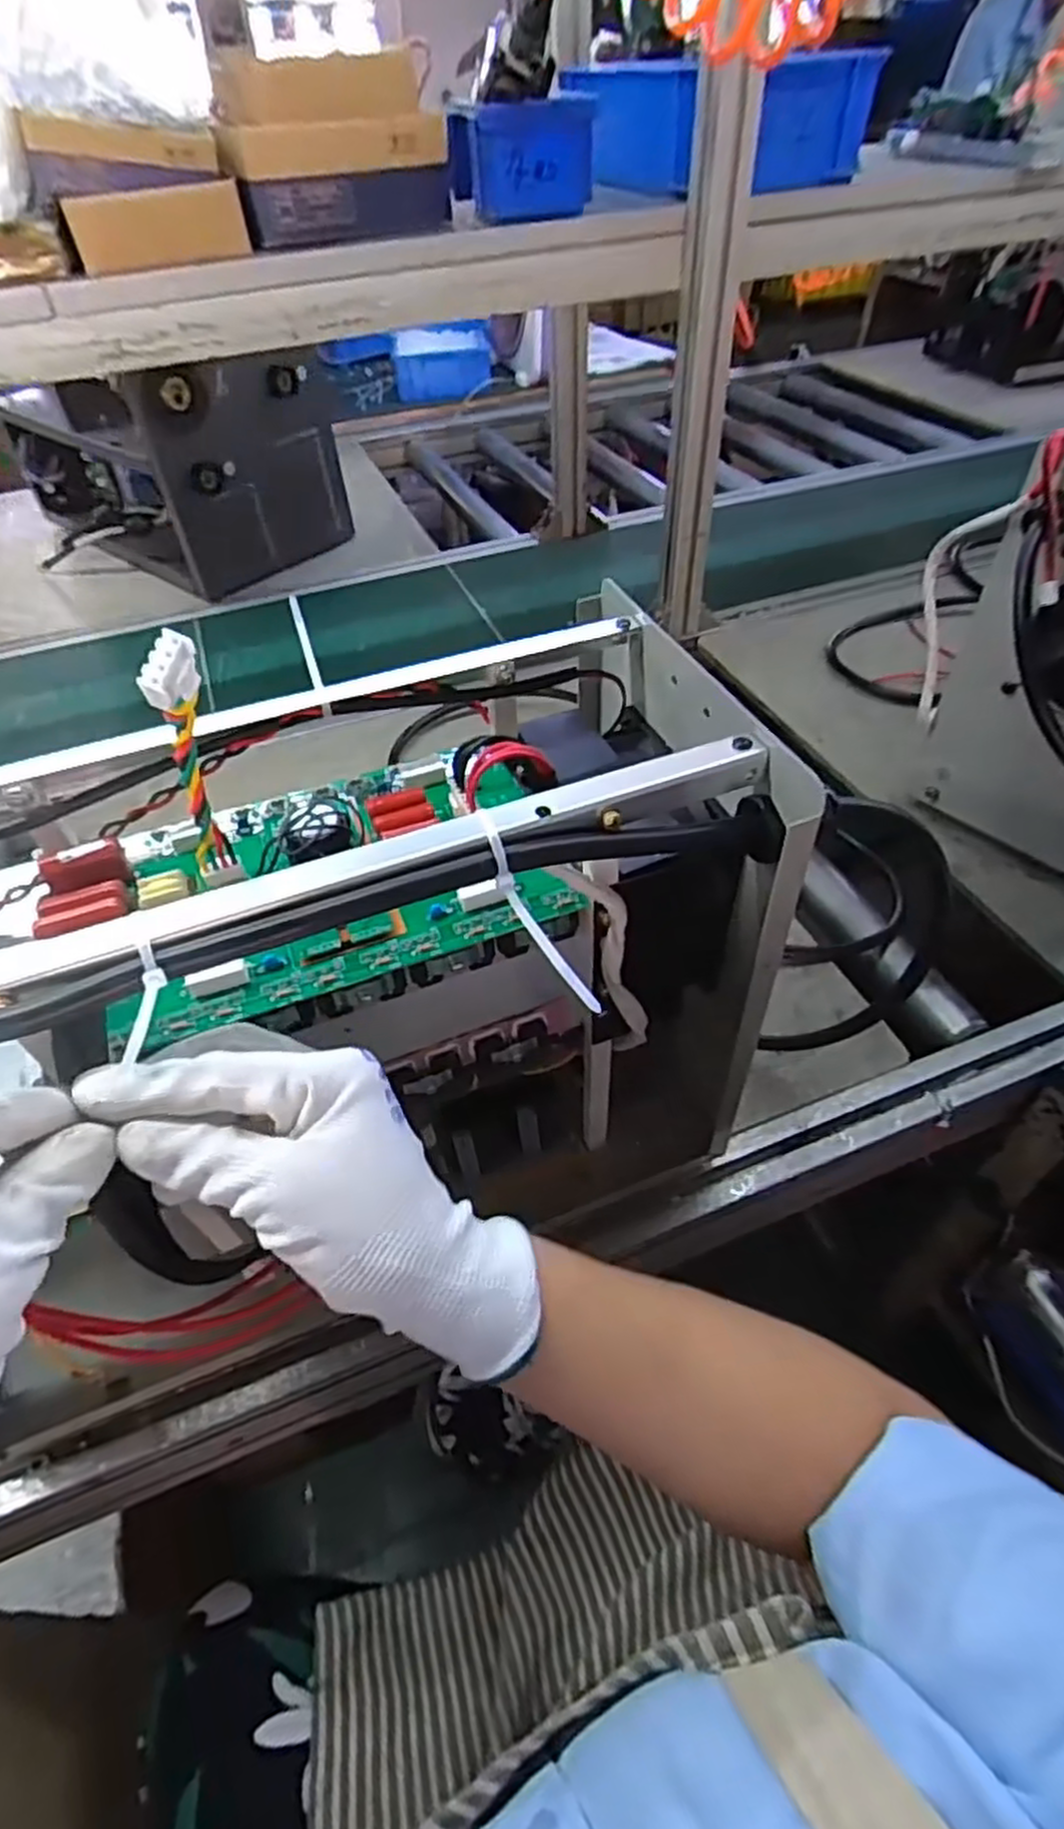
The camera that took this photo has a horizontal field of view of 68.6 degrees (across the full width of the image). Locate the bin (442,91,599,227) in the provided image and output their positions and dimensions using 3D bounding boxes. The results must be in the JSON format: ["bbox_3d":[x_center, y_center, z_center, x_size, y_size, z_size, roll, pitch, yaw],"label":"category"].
[{"bbox_3d":[-0.008,-0.644,0.666,0.107,0.070,0.094,-17,49,-11],"label":"bin"}]

